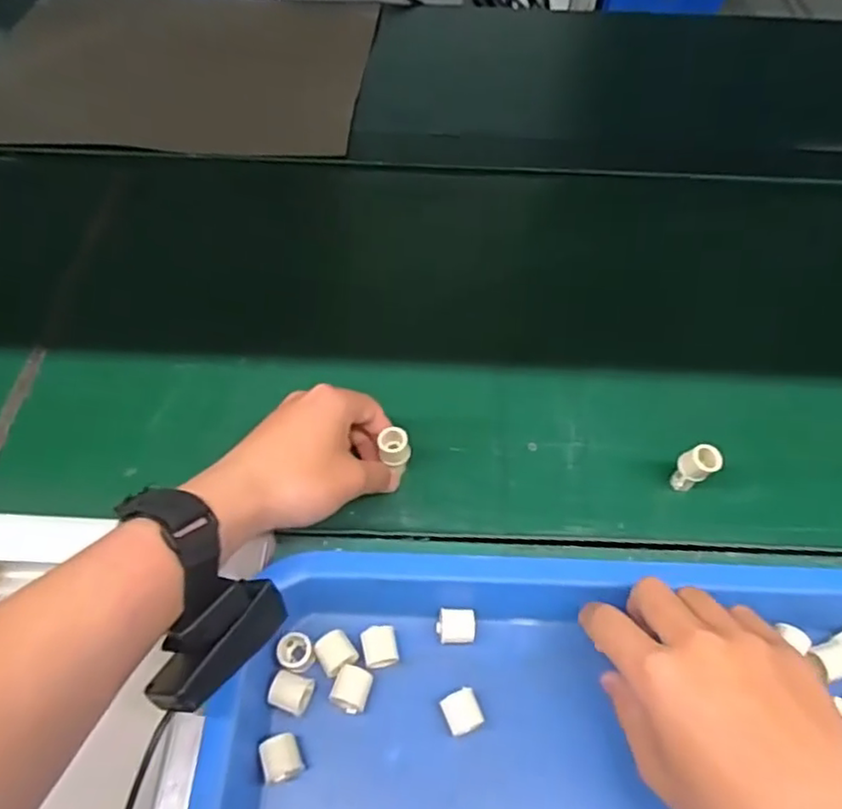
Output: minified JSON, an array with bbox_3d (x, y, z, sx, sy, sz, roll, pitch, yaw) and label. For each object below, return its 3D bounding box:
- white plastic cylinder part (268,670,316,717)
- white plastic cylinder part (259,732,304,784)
[{"bbox_3d":[-0.071,0.158,0.350,0.021,0.013,0.019,12,56,7],"label":"white plastic cylinder part"},{"bbox_3d":[-0.072,0.183,0.330,0.019,0.016,0.020,-19,58,-13],"label":"white plastic cylinder part"}]

